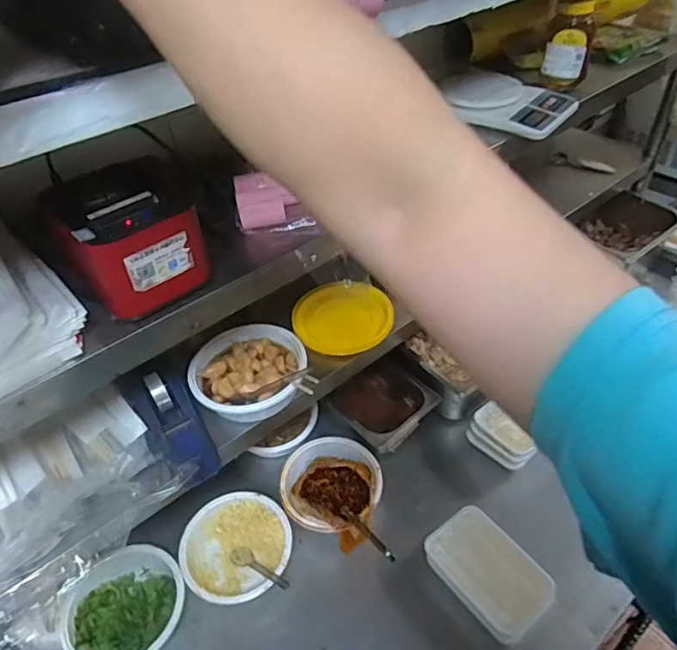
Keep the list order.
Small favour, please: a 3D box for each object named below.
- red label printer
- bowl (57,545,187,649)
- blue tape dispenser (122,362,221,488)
[{"bbox_3d":[-0.235,-0.105,0.605,0.137,0.099,0.168,-31,51,-23],"label":"red label printer"},{"bbox_3d":[-0.318,0.424,0.803,0.178,0.056,0.166,-3,46,3],"label":"bowl"},{"bbox_3d":[-0.224,0.123,0.724,0.078,0.091,0.189,-28,62,-21],"label":"blue tape dispenser"}]

